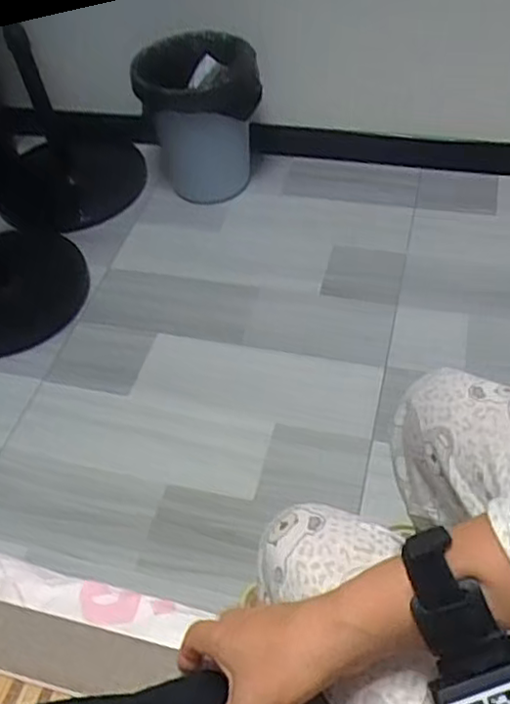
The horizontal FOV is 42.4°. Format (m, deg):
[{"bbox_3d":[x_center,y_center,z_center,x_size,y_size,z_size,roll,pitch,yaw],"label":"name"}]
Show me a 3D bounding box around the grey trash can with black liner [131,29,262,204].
[{"bbox_3d":[-0.115,-0.527,1.490,0.253,0.304,0.253,-3,50,3],"label":"grey trash can with black liner"}]

